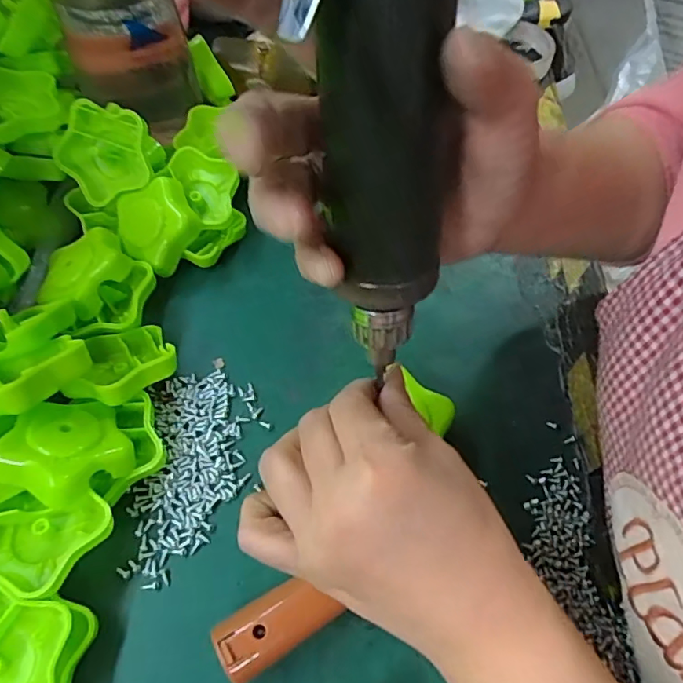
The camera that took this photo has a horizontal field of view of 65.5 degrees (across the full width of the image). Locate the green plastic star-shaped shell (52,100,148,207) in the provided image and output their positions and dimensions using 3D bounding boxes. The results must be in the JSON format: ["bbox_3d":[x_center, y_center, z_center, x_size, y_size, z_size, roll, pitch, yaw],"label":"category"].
[{"bbox_3d":[-0.164,-0.132,0.369,0.060,0.065,0.016,36,18,-11],"label":"green plastic star-shaped shell"}]

